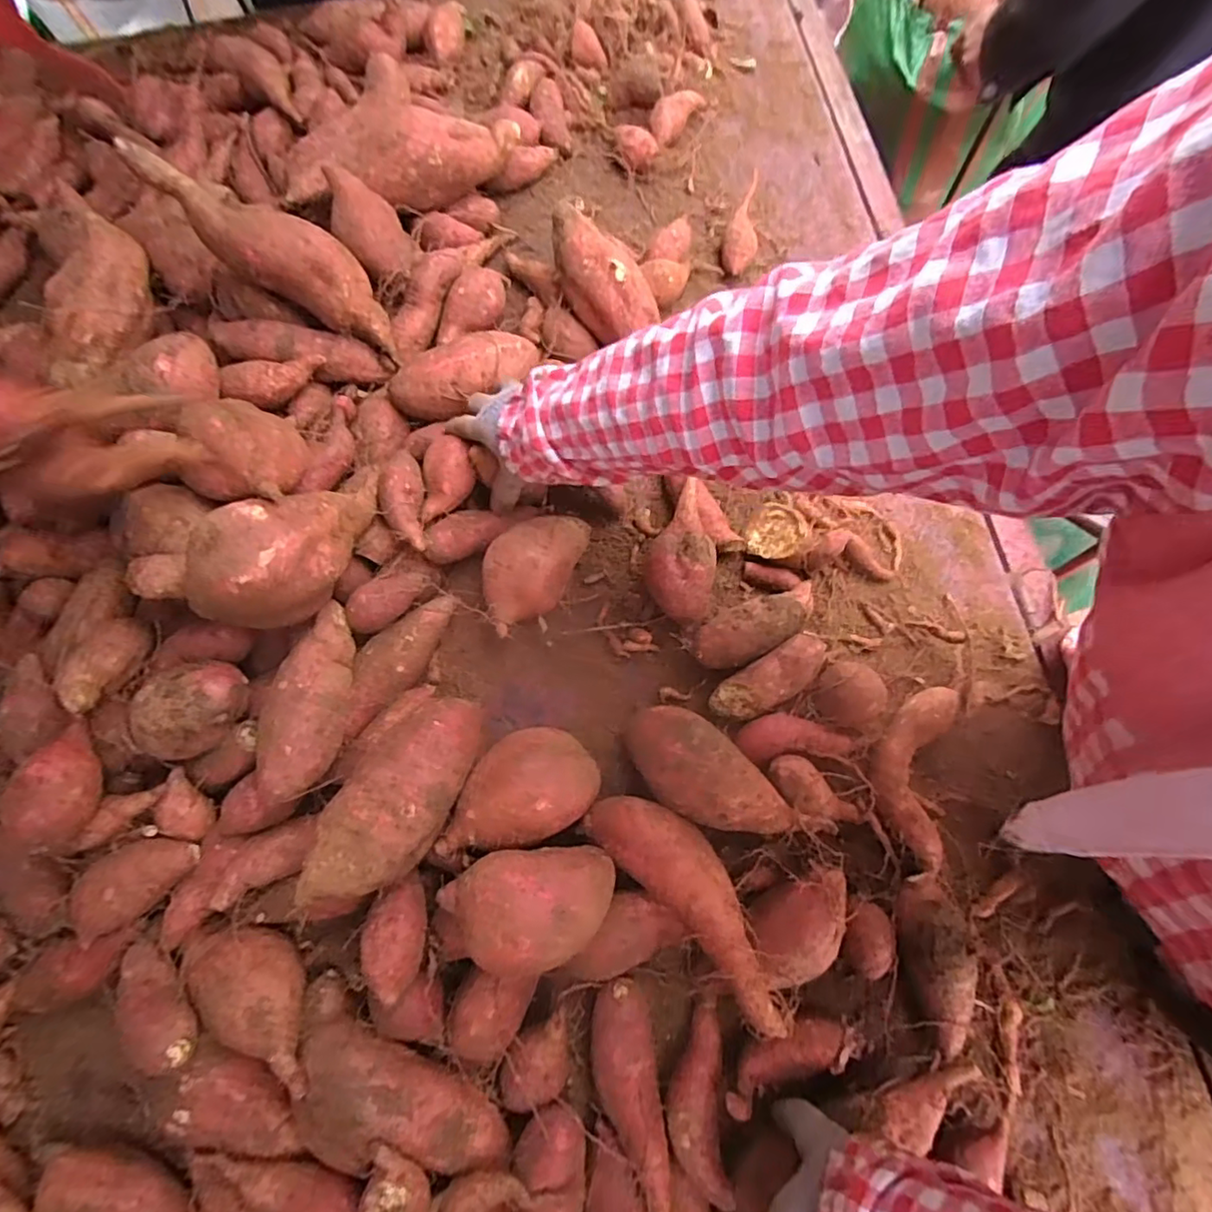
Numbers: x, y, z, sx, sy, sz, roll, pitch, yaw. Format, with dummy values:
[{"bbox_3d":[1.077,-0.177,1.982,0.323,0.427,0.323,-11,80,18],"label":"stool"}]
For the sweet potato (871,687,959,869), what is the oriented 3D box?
[{"bbox_3d":[0.262,0.137,0.508,0.063,0.030,0.146,15,71,4],"label":"sweet potato"}]

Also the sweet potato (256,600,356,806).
[{"bbox_3d":[-0.245,0.078,0.498,0.059,0.062,0.165,5,72,3],"label":"sweet potato"}]

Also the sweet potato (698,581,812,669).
[{"bbox_3d":[0.143,0.016,0.543,0.129,0.039,0.051,-22,72,-8],"label":"sweet potato"}]

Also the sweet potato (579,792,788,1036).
[{"bbox_3d":[0.072,0.223,0.459,0.067,0.046,0.201,-43,77,-14],"label":"sweet potato"}]

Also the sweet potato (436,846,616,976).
[{"bbox_3d":[-0.056,0.225,0.440,0.129,0.076,0.081,-3,72,1],"label":"sweet potato"}]

